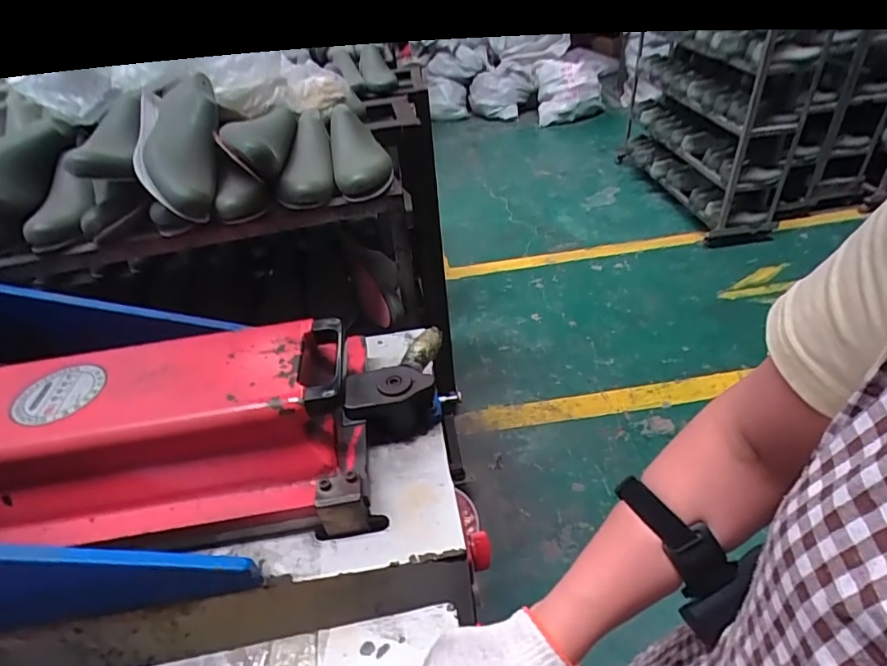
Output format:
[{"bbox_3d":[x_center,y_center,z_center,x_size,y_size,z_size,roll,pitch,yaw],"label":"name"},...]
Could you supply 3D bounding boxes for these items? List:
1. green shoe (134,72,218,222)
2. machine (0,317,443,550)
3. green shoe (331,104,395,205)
[{"bbox_3d":[-0.381,-0.283,0.756,0.117,0.069,0.276,-13,63,-11],"label":"green shoe"},{"bbox_3d":[-0.318,0.101,0.644,0.622,0.123,0.282,-6,38,-2],"label":"machine"},{"bbox_3d":[-0.134,-0.297,0.856,0.090,0.076,0.253,-9,38,-6],"label":"green shoe"}]

